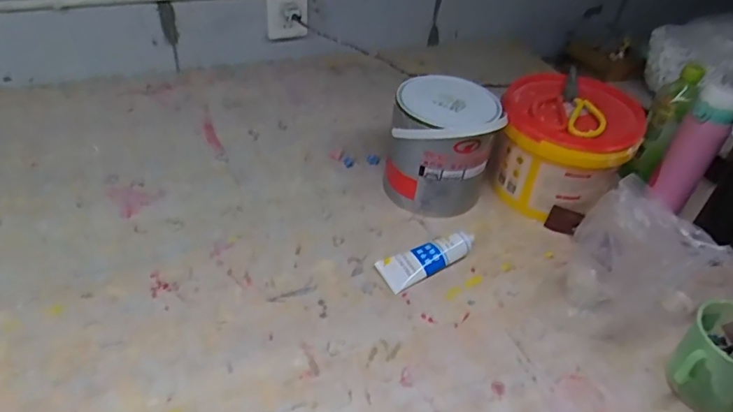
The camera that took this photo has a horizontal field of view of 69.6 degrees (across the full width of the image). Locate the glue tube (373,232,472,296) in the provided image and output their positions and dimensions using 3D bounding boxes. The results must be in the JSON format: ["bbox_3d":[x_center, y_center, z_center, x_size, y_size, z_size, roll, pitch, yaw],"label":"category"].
[{"bbox_3d":[0.086,0.069,0.726,0.146,0.032,0.051,-19,46,-27],"label":"glue tube"}]

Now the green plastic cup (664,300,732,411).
[{"bbox_3d":[0.401,0.177,0.590,0.108,0.097,0.096,-25,49,-32],"label":"green plastic cup"}]

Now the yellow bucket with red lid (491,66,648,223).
[{"bbox_3d":[0.300,-0.083,0.829,0.184,0.180,0.184,4,40,-3],"label":"yellow bucket with red lid"}]

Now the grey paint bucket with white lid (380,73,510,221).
[{"bbox_3d":[0.114,-0.089,0.811,0.156,0.168,0.135,14,40,9],"label":"grey paint bucket with white lid"}]

